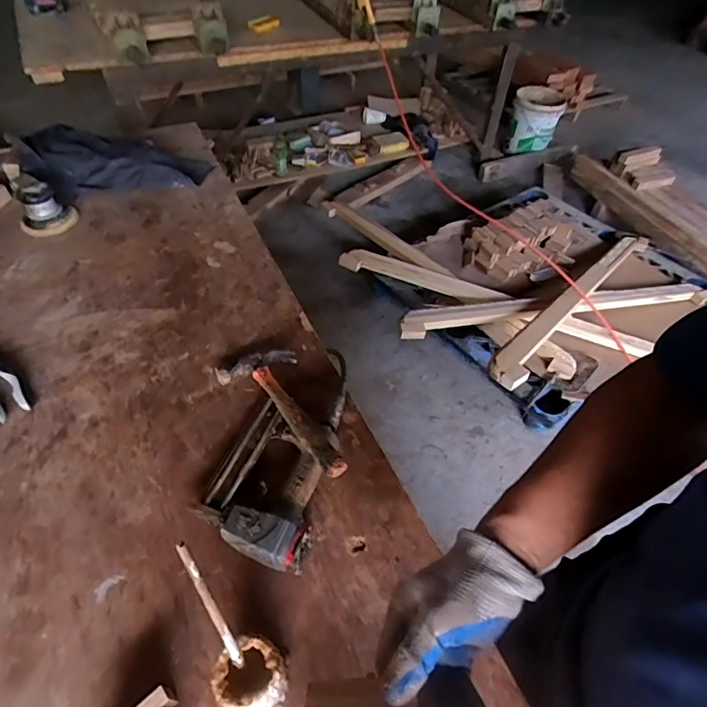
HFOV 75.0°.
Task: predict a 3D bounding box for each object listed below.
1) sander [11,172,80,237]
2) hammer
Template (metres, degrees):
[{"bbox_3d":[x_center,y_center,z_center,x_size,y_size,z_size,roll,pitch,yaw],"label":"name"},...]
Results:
[{"bbox_3d":[-0.694,-0.341,1.020,0.115,0.092,0.146,-26,56,-24],"label":"sander"},{"bbox_3d":[-0.100,0.081,0.706,0.126,0.028,0.298,-25,41,-23],"label":"hammer"}]

